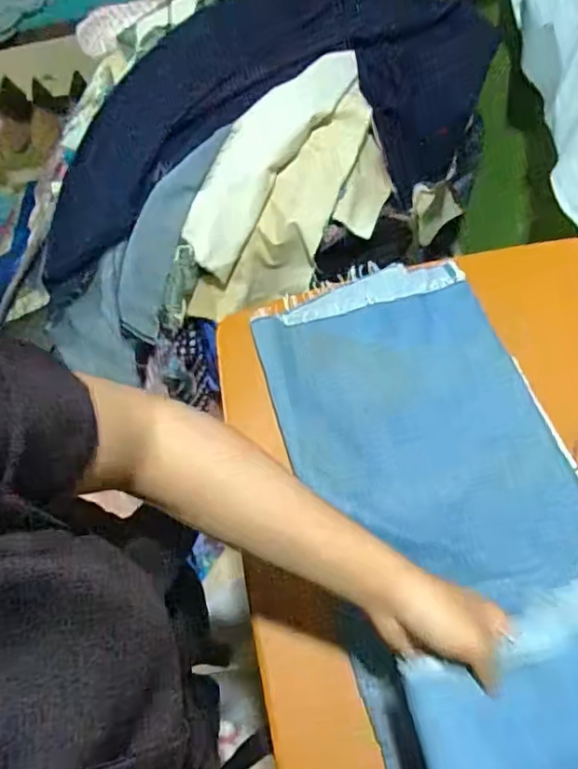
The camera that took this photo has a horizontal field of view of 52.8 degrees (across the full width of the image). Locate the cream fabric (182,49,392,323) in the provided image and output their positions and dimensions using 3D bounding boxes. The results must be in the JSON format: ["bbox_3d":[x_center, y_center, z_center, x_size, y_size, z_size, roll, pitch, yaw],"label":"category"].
[{"bbox_3d":[-0.009,-0.260,0.859,0.358,0.227,0.185,-37,72,-12],"label":"cream fabric"}]

